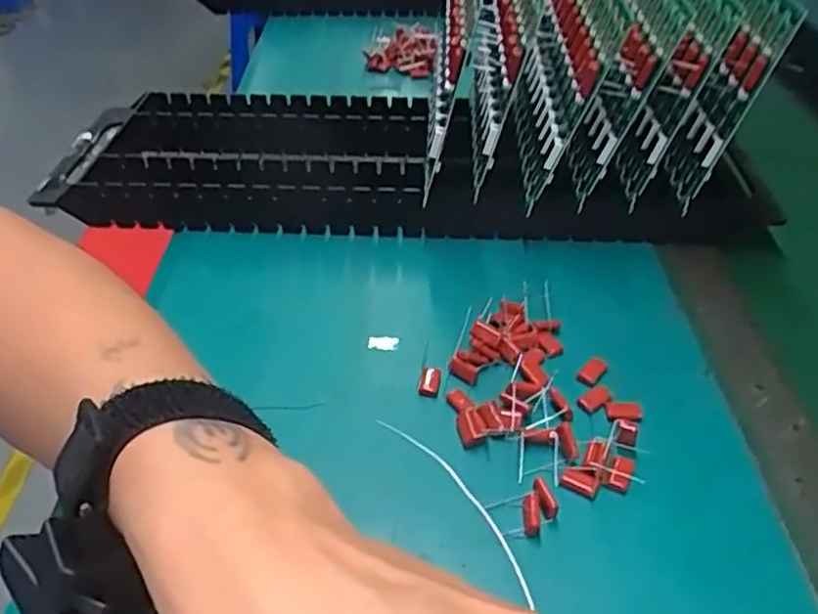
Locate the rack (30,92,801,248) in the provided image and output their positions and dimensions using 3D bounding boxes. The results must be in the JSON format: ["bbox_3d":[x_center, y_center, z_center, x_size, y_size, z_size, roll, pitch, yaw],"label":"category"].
[{"bbox_3d":[-0.008,-0.102,0.488,0.455,0.049,0.131,2,39,3],"label":"rack"}]

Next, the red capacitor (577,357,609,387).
[{"bbox_3d":[0.092,0.032,0.357,0.010,0.004,0.017,27,46,29],"label":"red capacitor"}]

